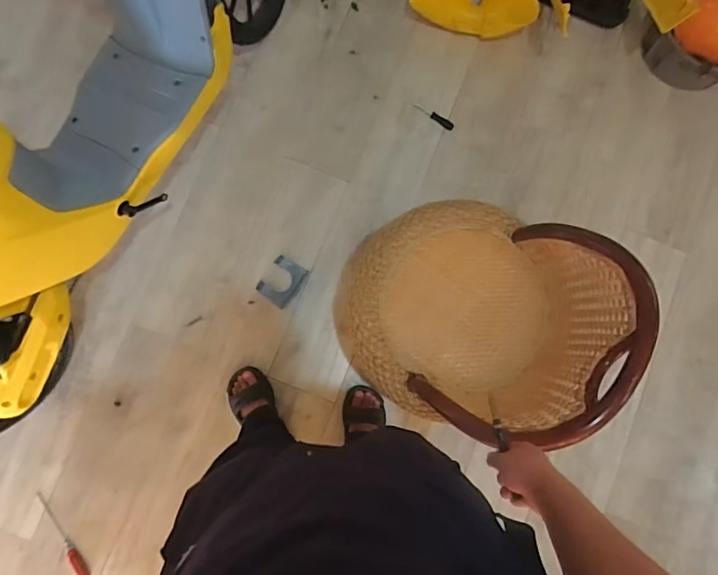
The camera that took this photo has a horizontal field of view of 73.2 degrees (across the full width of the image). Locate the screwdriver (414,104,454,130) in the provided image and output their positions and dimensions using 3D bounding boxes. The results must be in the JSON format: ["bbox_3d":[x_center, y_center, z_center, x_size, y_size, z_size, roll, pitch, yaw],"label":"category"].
[{"bbox_3d":[0.221,-0.503,1.415,0.129,0.022,0.025,33,82,0],"label":"screwdriver"}]

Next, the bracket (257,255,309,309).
[{"bbox_3d":[-0.214,-0.017,1.355,0.100,0.006,0.130,35,82,0],"label":"bracket"}]

